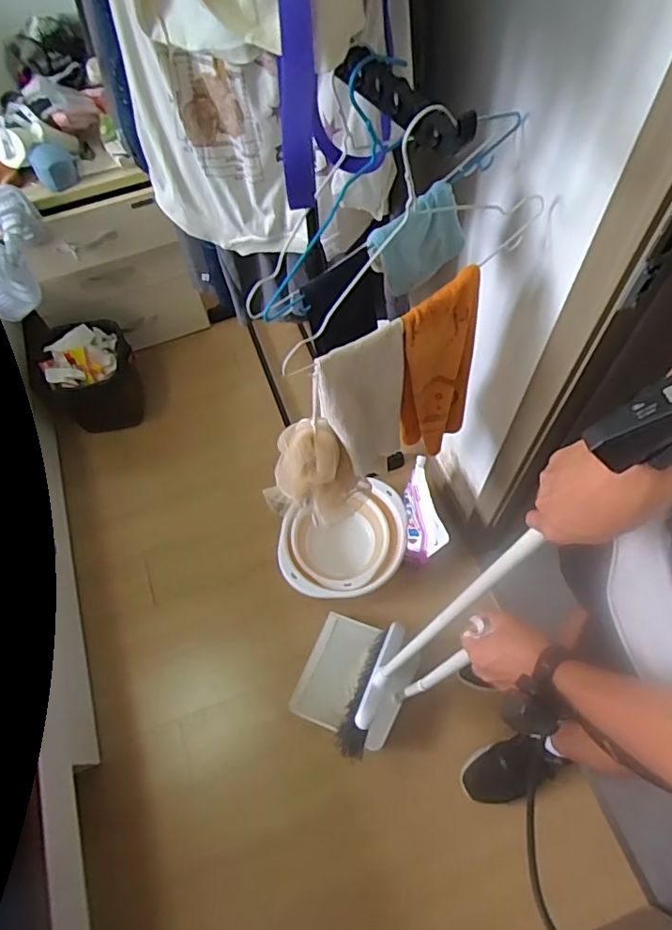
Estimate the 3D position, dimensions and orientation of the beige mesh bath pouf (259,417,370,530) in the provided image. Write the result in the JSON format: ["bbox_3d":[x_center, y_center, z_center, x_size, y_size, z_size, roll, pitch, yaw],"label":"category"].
[{"bbox_3d":[-0.033,0.018,0.854,0.165,0.199,0.094,6,62,5],"label":"beige mesh bath pouf"}]

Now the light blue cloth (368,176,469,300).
[{"bbox_3d":[0.109,-0.292,0.721,0.120,0.110,0.020,-32,55,6],"label":"light blue cloth"}]

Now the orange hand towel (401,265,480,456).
[{"bbox_3d":[0.158,-0.127,0.861,0.123,0.400,0.030,-29,62,-6],"label":"orange hand towel"}]

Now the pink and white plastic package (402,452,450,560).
[{"bbox_3d":[0.197,0.121,1.296,0.073,0.191,0.210,-9,61,-3],"label":"pink and white plastic package"}]

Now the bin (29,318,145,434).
[{"bbox_3d":[-0.696,-0.253,1.543,0.253,0.210,0.271,-1,61,1],"label":"bin"}]

